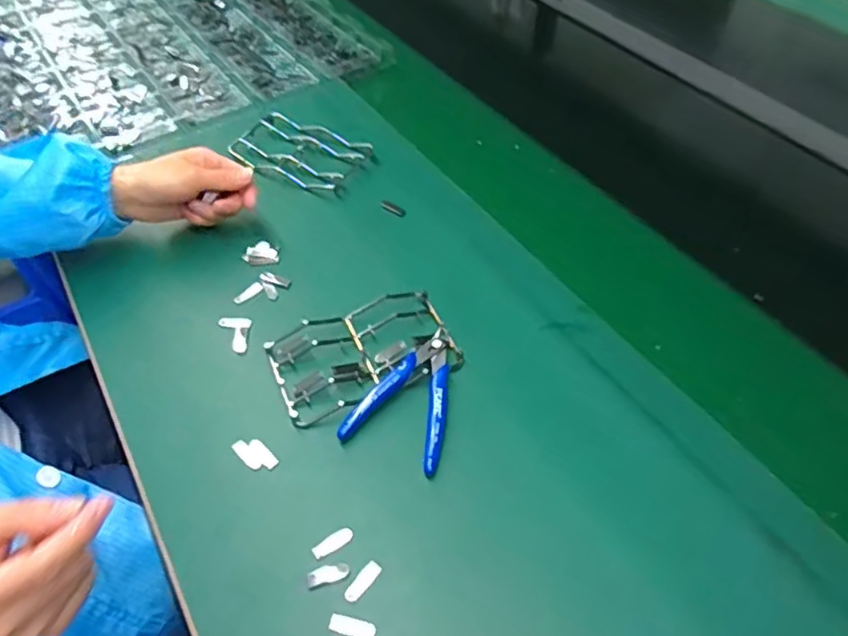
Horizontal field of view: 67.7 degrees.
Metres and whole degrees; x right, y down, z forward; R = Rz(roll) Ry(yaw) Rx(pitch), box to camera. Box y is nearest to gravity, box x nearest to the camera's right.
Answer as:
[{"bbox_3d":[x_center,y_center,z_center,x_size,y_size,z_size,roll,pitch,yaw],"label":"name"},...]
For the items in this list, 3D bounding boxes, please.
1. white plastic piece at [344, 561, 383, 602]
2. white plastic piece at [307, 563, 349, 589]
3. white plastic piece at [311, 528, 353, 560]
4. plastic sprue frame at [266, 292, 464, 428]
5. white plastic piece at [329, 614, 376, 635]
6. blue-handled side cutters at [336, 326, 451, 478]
[{"bbox_3d":[-0.040,0.170,0.408,0.010,0.004,0.028,31,56,24],"label":"white plastic piece"},{"bbox_3d":[-0.062,0.165,0.410,0.027,0.004,0.011,-16,51,-15],"label":"white plastic piece"},{"bbox_3d":[-0.061,0.151,0.424,0.028,0.004,0.011,-24,54,-21],"label":"white plastic piece"},{"bbox_3d":[-0.049,0.026,0.521,0.147,0.016,0.092,-17,51,-13],"label":"plastic sprue frame"},{"bbox_3d":[-0.044,0.190,0.389,0.028,0.004,0.010,9,50,8],"label":"white plastic piece"},{"bbox_3d":[-0.008,0.058,0.493,0.077,0.017,0.110,17,52,15],"label":"blue-handled side cutters"}]

